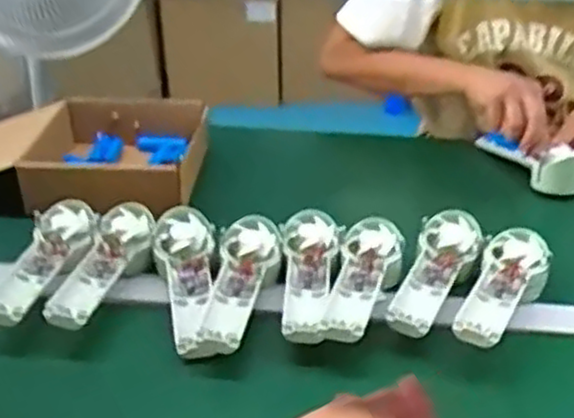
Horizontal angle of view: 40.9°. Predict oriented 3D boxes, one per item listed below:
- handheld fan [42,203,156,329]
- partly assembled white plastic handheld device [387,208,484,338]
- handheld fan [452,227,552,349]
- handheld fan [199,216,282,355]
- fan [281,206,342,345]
[{"bbox_3d":[-0.187,0.059,0.783,0.074,0.052,0.175,13,48,21],"label":"handheld fan"},{"bbox_3d":[0.152,0.061,0.777,0.065,0.027,0.183,16,49,26],"label":"partly assembled white plastic handheld device"},{"bbox_3d":[0.209,0.080,0.744,0.064,0.036,0.174,15,35,24],"label":"handheld fan"},{"bbox_3d":[-0.051,0.072,0.766,0.063,0.050,0.176,8,33,14],"label":"handheld fan"},{"bbox_3d":[0.020,0.062,0.773,0.058,0.032,0.180,2,45,6],"label":"fan"}]

